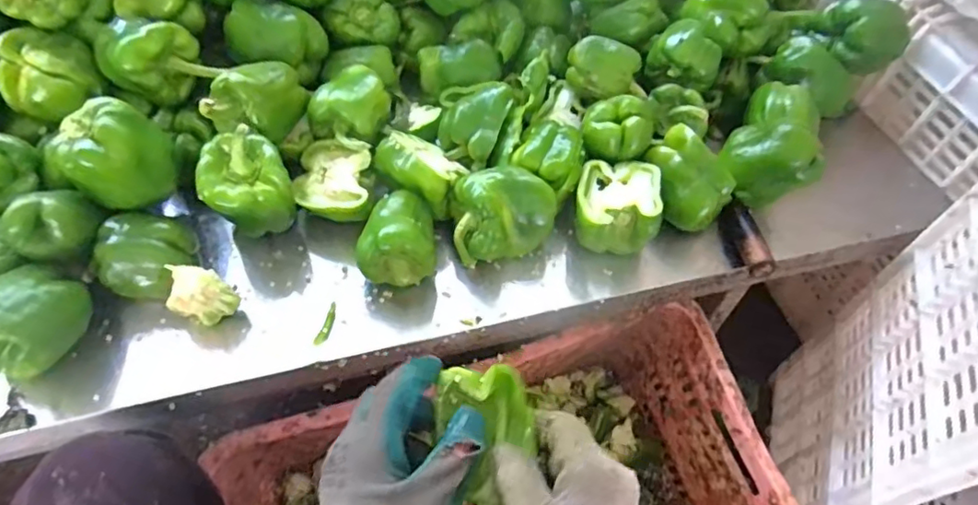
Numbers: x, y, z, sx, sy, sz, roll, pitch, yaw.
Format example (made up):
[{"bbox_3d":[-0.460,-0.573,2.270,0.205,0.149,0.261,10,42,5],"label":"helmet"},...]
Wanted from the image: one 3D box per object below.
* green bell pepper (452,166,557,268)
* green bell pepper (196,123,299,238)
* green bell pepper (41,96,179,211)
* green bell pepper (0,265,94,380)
[{"bbox_3d":[0.013,-0.041,0.586,0.102,0.069,0.072,-20,59,-18],"label":"green bell pepper"},{"bbox_3d":[-0.230,-0.061,0.557,0.078,0.094,0.073,-18,58,-17],"label":"green bell pepper"},{"bbox_3d":[-0.335,-0.084,0.524,0.095,0.075,0.069,-32,63,-24],"label":"green bell pepper"},{"bbox_3d":[-0.382,0.052,0.479,0.061,0.062,0.088,26,56,13],"label":"green bell pepper"}]

